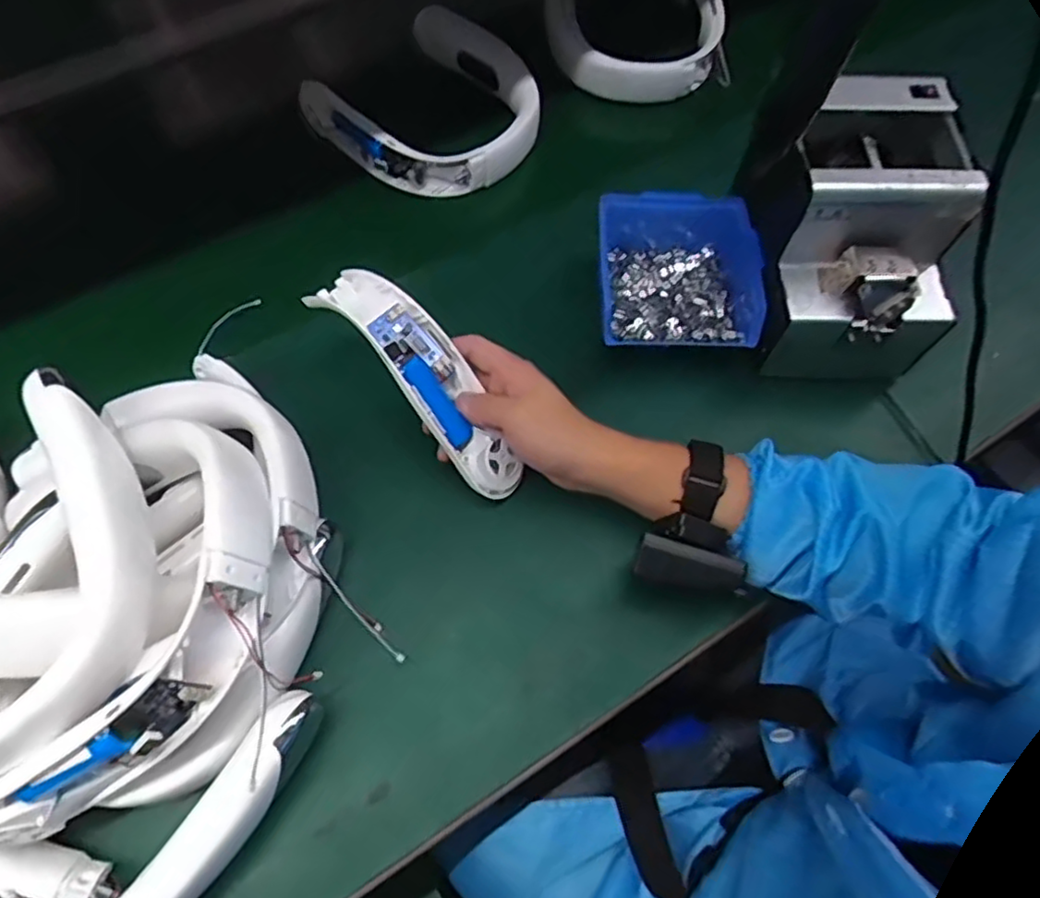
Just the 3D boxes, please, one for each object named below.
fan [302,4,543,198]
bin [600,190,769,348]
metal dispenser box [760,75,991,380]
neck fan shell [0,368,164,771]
[{"bbox_3d":[-0.083,-0.345,0.678,0.196,0.060,0.183,36,69,15],"label":"fan"},{"bbox_3d":[0.129,-0.144,0.558,0.129,0.063,0.144,2,64,0],"label":"bin"},{"bbox_3d":[0.260,-0.162,0.508,0.118,0.142,0.156,7,64,2],"label":"metal dispenser box"},{"bbox_3d":[-0.300,0.079,0.351,0.200,0.046,0.186,-29,68,-14],"label":"neck fan shell"}]

